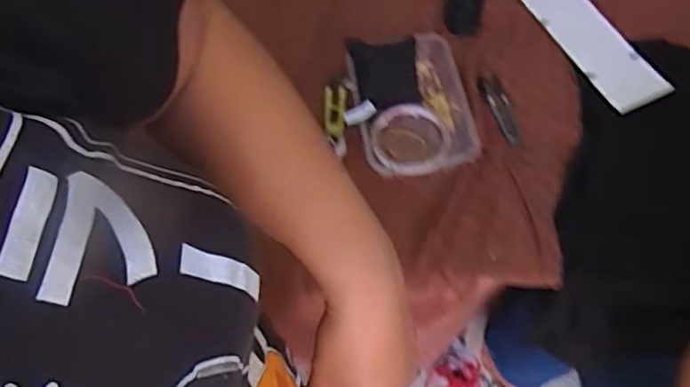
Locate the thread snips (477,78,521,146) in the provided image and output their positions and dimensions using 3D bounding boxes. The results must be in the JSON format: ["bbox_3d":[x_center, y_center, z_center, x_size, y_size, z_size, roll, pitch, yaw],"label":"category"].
[{"bbox_3d":[0.177,-0.093,0.720,0.026,0.006,0.093,-14,61,-7],"label":"thread snips"}]

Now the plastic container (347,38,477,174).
[{"bbox_3d":[0.075,-0.096,0.705,0.126,0.037,0.164,-8,60,-3],"label":"plastic container"}]

